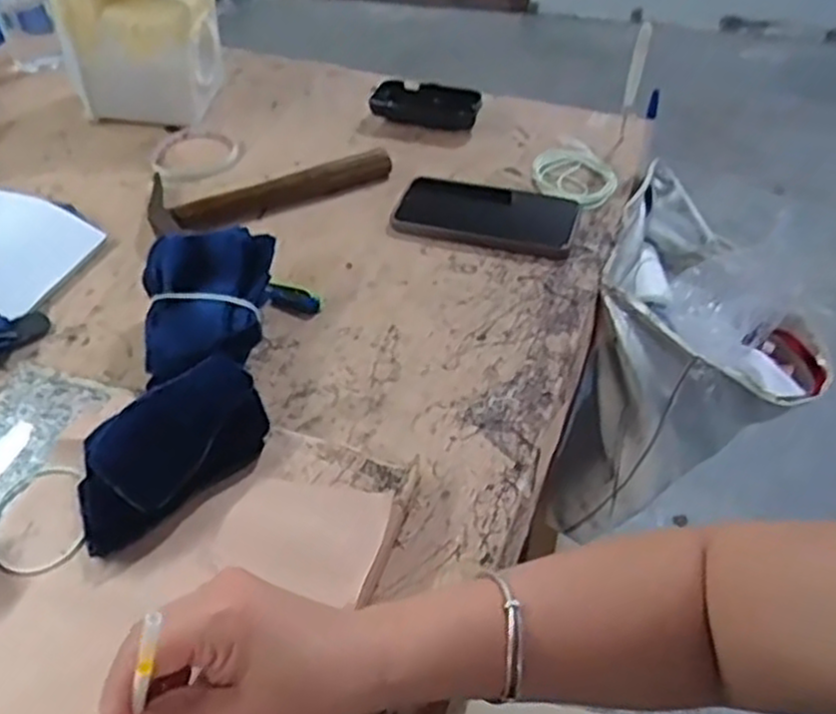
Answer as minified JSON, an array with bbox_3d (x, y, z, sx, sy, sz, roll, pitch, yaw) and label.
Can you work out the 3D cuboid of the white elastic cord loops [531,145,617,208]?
[{"bbox_3d":[0.145,-0.172,0.736,0.075,0.010,0.089,9,47,9],"label":"white elastic cord loops"}]

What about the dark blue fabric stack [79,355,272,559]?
[{"bbox_3d":[-0.152,0.053,0.484,0.082,0.021,0.132,36,56,29],"label":"dark blue fabric stack"}]

